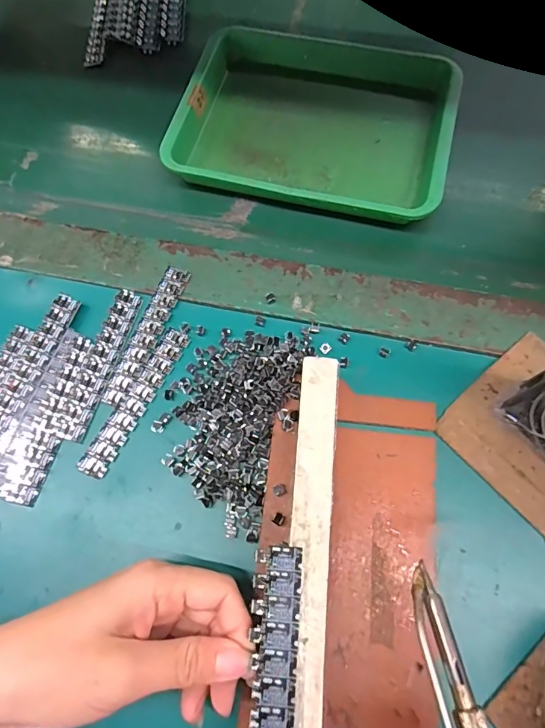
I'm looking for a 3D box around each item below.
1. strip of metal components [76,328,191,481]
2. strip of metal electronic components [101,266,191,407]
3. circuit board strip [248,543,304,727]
[{"bbox_3d":[-0.090,0.023,0.289,0.019,0.004,0.108,25,72,11],"label":"strip of metal components"},{"bbox_3d":[-0.088,-0.022,0.304,0.019,0.004,0.107,20,71,10],"label":"strip of metal electronic components"},{"bbox_3d":[0.000,0.142,0.199,0.023,0.005,0.108,2,70,3],"label":"circuit board strip"}]

